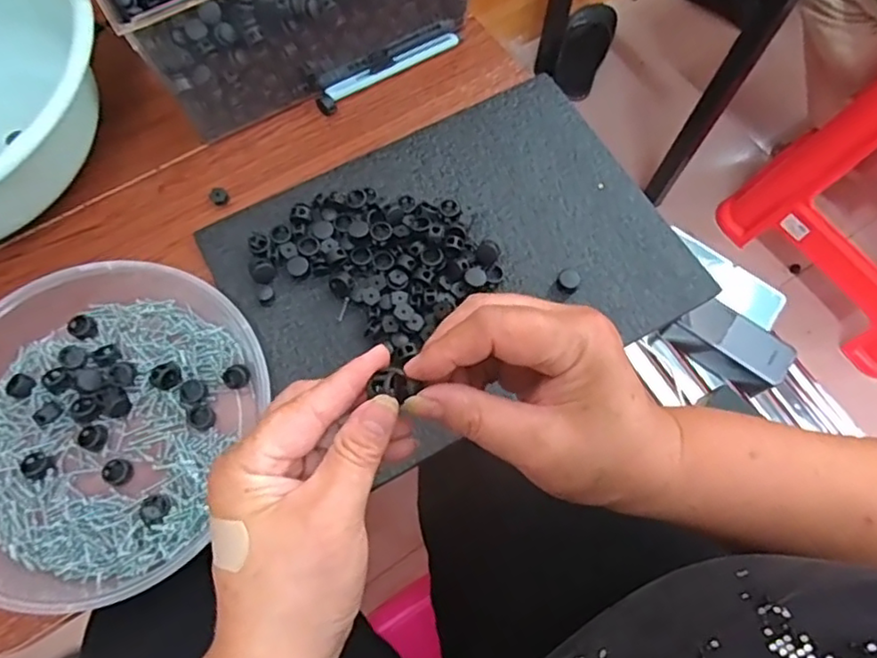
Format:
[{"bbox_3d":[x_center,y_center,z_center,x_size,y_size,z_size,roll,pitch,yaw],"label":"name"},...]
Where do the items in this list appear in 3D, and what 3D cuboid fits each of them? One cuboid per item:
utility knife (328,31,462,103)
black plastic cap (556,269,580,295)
[{"bbox_3d":[-0.041,-0.241,0.555,0.133,0.007,0.018,-31,74,-11],"label":"utility knife"},{"bbox_3d":[0.099,-0.037,0.463,0.017,0.010,0.019,29,73,9],"label":"black plastic cap"}]

